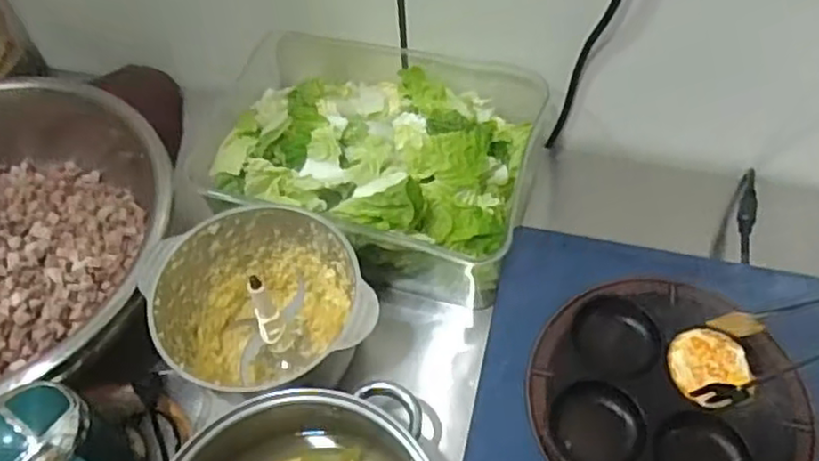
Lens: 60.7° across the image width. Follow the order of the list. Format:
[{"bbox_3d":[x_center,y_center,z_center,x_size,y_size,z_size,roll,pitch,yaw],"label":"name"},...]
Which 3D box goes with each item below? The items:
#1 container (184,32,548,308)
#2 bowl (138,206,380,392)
[{"bbox_3d":[-0.042,-0.093,0.781,0.362,0.108,0.291,7,57,8],"label":"container"},{"bbox_3d":[-0.137,0.088,0.678,0.176,0.136,0.177,-1,56,2],"label":"bowl"}]

